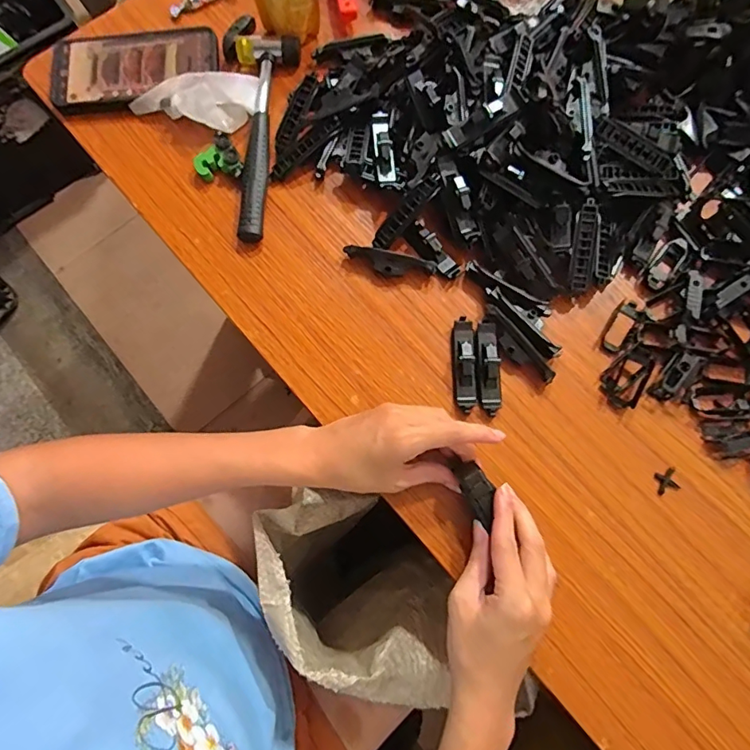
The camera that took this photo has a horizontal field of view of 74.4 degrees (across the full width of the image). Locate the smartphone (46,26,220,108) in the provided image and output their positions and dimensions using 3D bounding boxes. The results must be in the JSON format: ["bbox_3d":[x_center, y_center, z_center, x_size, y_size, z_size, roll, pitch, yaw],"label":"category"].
[{"bbox_3d":[-0.234,-0.302,0.485,0.157,0.011,0.077,-7,80,-2],"label":"smartphone"}]

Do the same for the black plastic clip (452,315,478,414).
[{"bbox_3d":[0.075,-0.010,0.409,0.018,0.020,0.078,0,77,2],"label":"black plastic clip"}]

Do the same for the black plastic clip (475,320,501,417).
[{"bbox_3d":[0.093,-0.008,0.408,0.019,0.016,0.079,-2,77,1],"label":"black plastic clip"}]

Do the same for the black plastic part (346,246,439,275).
[{"bbox_3d":[0.013,-0.097,0.434,0.079,0.017,0.018,9,77,4],"label":"black plastic part"}]

